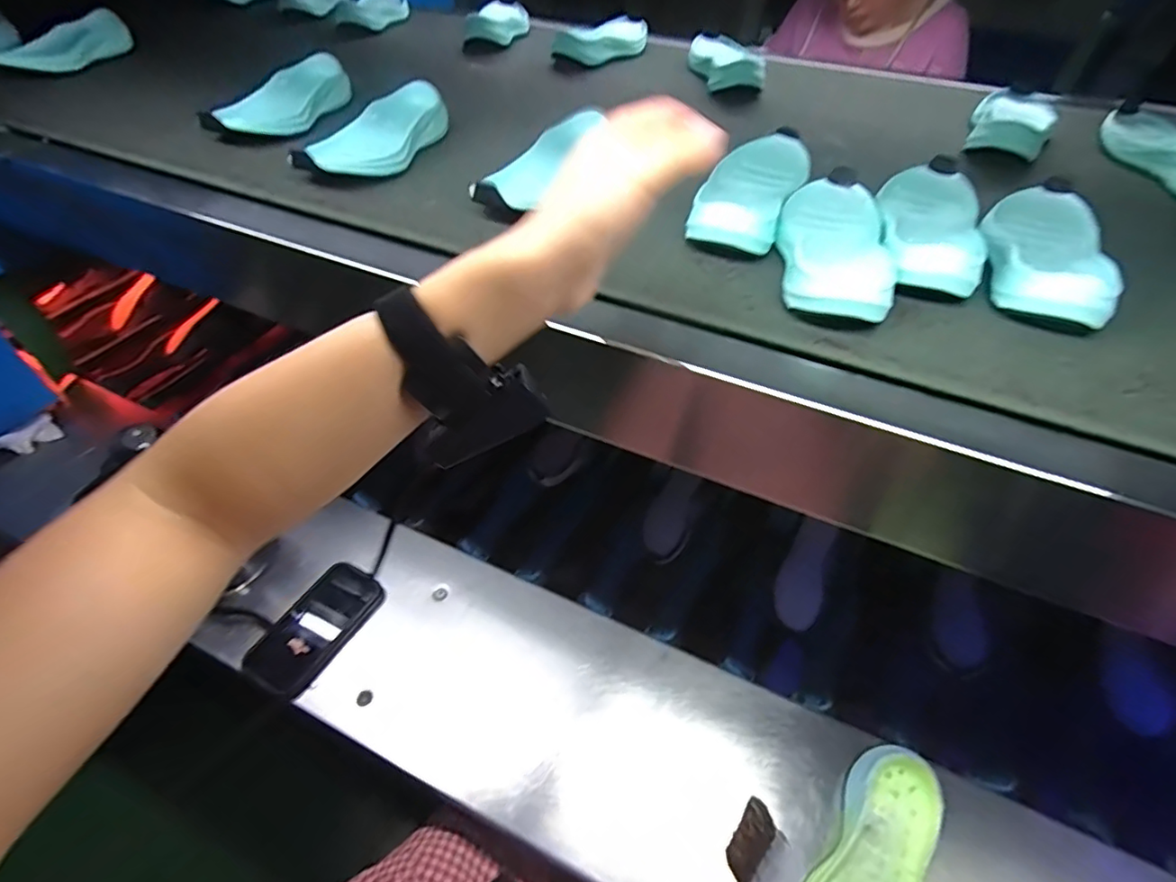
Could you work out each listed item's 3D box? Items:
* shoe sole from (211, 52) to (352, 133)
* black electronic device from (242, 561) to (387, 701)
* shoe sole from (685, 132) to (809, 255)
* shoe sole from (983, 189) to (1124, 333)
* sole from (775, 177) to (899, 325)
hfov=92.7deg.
[{"bbox_3d":[-0.325,-0.365,0.604,0.072,0.040,0.182,23,56,18],"label":"shoe sole"},{"bbox_3d":[-0.323,0.220,0.667,0.086,0.025,0.157,26,56,20],"label":"black electronic device"},{"bbox_3d":[0.142,-0.221,0.492,0.073,0.027,0.185,21,55,16],"label":"shoe sole"},{"bbox_3d":[0.358,-0.155,0.437,0.076,0.031,0.183,20,55,16],"label":"shoe sole"},{"bbox_3d":[0.191,-0.160,0.438,0.079,0.030,0.189,13,53,11],"label":"sole"}]

